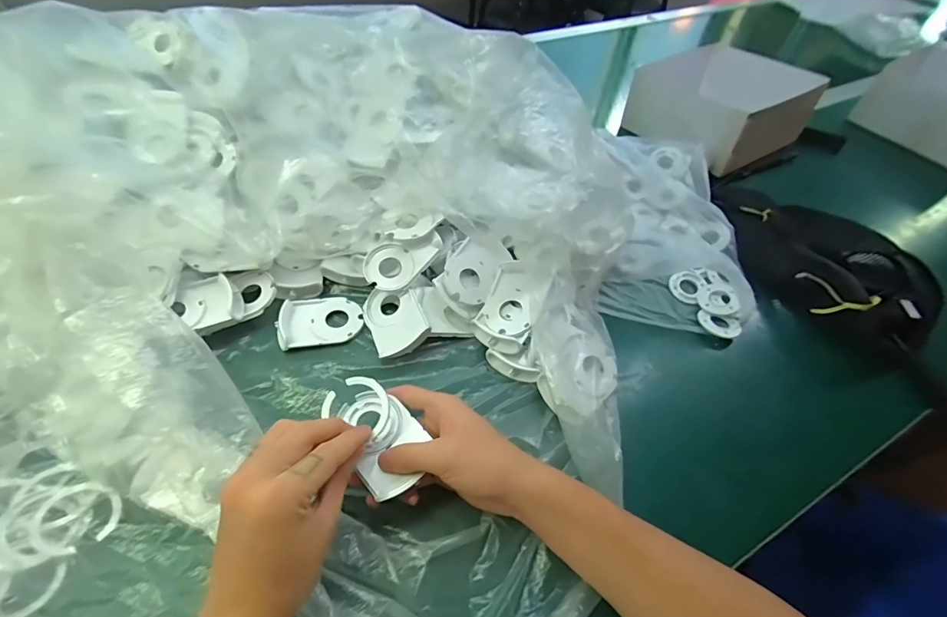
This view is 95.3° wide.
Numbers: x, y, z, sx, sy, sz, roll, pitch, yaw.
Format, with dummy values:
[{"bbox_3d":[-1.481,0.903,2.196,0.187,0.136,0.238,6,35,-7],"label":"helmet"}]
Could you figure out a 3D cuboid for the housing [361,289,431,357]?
[{"bbox_3d":[-0.078,0.011,0.434,0.059,0.017,0.079,-34,55,5],"label":"housing"}]

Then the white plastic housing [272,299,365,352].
[{"bbox_3d":[-0.156,0.010,0.441,0.080,0.014,0.058,-7,53,-9],"label":"white plastic housing"}]

